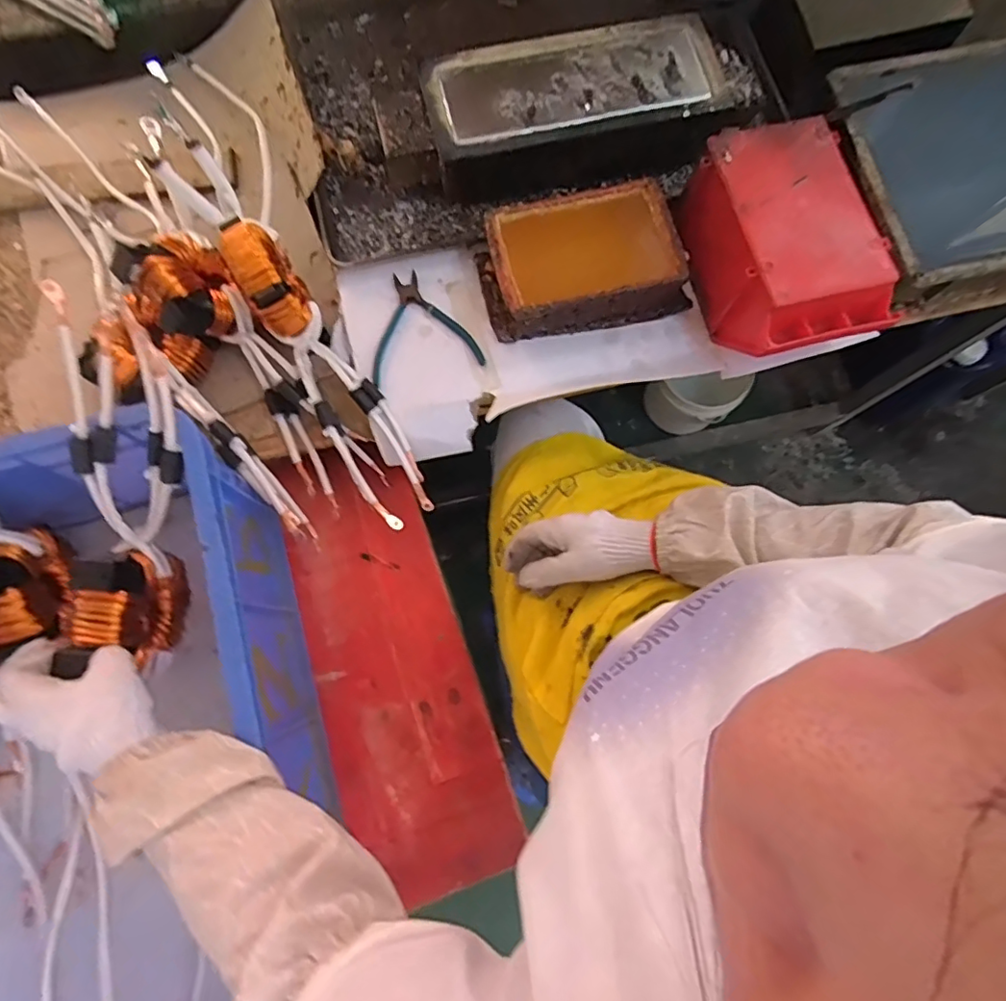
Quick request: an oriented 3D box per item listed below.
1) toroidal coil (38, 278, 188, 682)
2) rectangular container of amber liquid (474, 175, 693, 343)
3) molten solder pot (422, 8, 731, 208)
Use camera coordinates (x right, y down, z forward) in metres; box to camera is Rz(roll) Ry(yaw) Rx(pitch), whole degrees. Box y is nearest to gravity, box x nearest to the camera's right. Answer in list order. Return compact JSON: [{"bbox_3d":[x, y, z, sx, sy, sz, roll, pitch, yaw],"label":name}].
[{"bbox_3d":[-0.324,-0.010,0.496,0.087,0.116,0.303,3,98,0],"label":"toroidal coil"},{"bbox_3d":[0.090,-0.269,0.645,0.225,0.066,0.138,-12,77,-3],"label":"rectangular container of amber liquid"},{"bbox_3d":[0.092,-0.462,0.683,0.358,0.086,0.153,-11,77,-3],"label":"molten solder pot"}]

